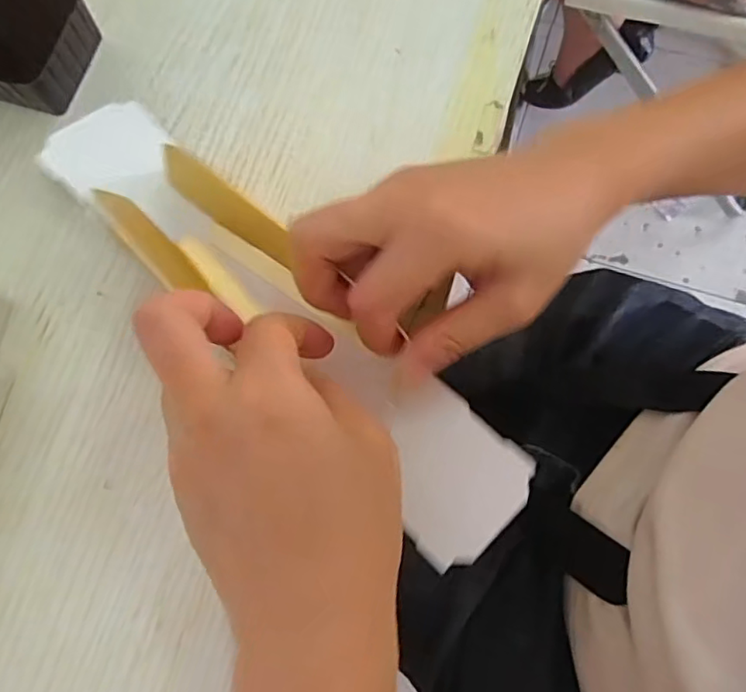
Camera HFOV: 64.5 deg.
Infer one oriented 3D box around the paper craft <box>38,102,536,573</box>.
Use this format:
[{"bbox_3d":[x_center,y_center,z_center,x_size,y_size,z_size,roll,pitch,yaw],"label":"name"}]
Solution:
[{"bbox_3d":[-0.041,-0.017,0.243,0.248,0.024,0.053,42,81,9],"label":"paper craft"}]

